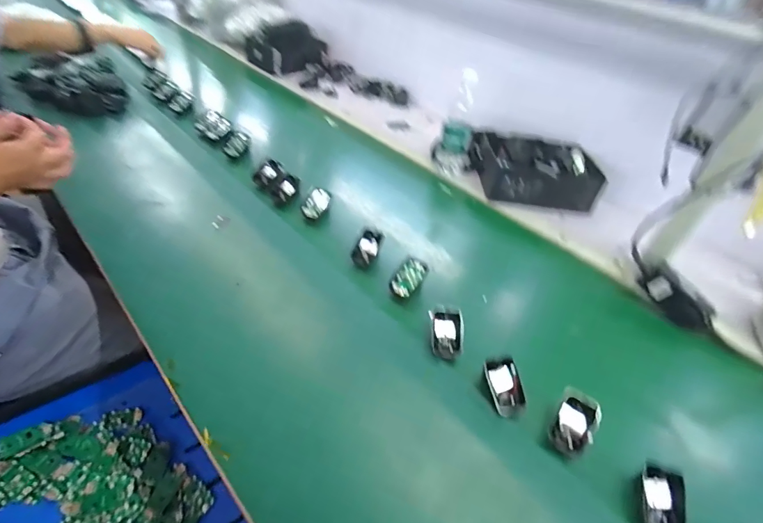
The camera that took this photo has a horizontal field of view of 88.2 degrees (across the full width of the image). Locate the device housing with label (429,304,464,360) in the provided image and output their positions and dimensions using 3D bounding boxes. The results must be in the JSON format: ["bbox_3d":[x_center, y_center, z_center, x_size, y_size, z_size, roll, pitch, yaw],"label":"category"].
[{"bbox_3d":[0.093,0.105,0.578,0.051,0.043,0.065,10,42,6],"label":"device housing with label"}]

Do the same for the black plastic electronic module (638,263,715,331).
[{"bbox_3d":[0.485,0.061,0.650,0.029,0.055,0.117,-27,71,-30],"label":"black plastic electronic module"}]

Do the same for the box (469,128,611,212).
[{"bbox_3d":[0.362,-0.228,0.930,0.270,0.087,0.209,5,42,1],"label":"box"}]

